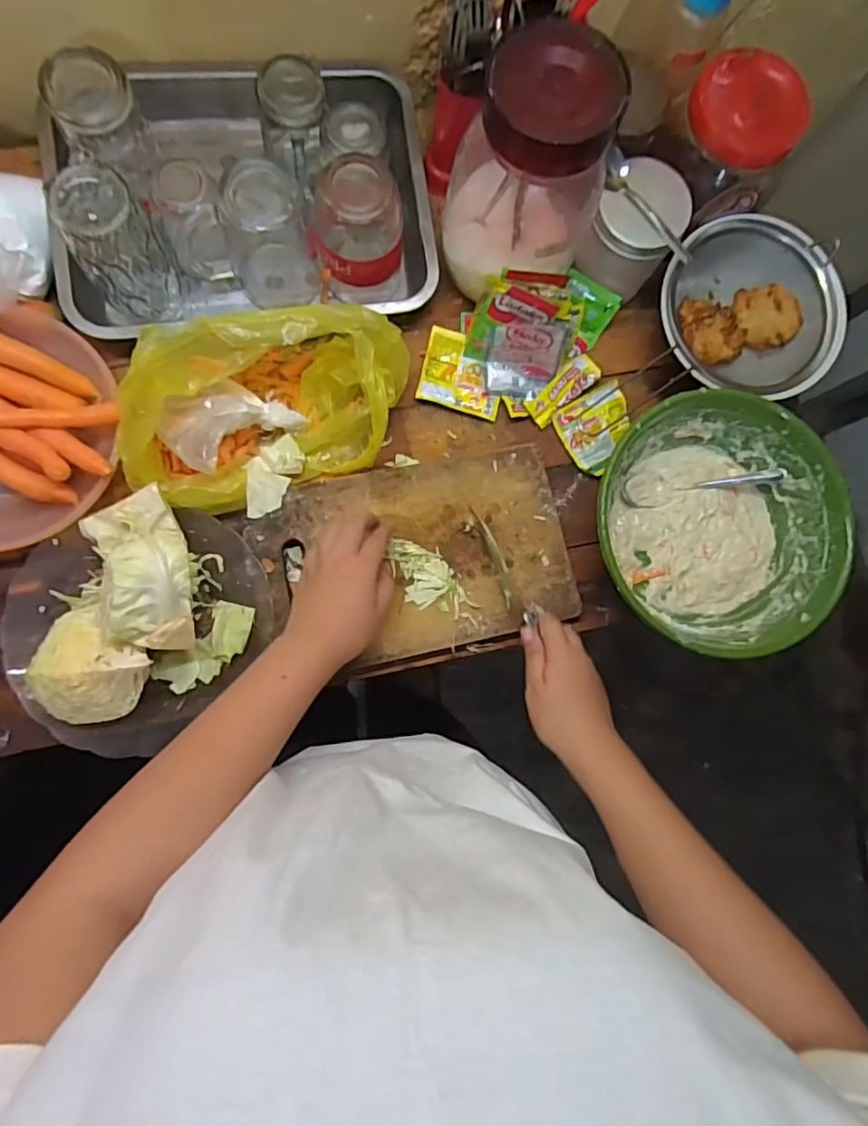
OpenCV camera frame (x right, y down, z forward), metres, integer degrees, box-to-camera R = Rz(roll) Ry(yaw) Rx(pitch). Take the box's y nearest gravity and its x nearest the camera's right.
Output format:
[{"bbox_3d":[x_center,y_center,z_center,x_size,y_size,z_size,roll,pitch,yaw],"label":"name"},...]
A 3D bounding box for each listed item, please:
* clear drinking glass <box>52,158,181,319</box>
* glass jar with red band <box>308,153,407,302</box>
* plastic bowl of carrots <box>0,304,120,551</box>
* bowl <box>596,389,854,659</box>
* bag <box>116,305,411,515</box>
[{"bbox_3d":[-0.274,-0.274,0.499,0.066,0.126,0.072,1,84,-7],"label":"clear drinking glass"},{"bbox_3d":[-0.070,-0.301,0.532,0.079,0.120,0.069,25,82,-4],"label":"glass jar with red band"},{"bbox_3d":[-0.388,-0.115,0.503,0.206,0.056,0.206,1,84,-7],"label":"plastic bowl of carrots"},{"bbox_3d":[0.264,-0.035,0.558,0.233,0.082,0.229,1,84,-7],"label":"bowl"},{"bbox_3d":[-0.146,-0.142,0.507,0.257,0.099,0.134,-20,87,-9],"label":"bag"}]

